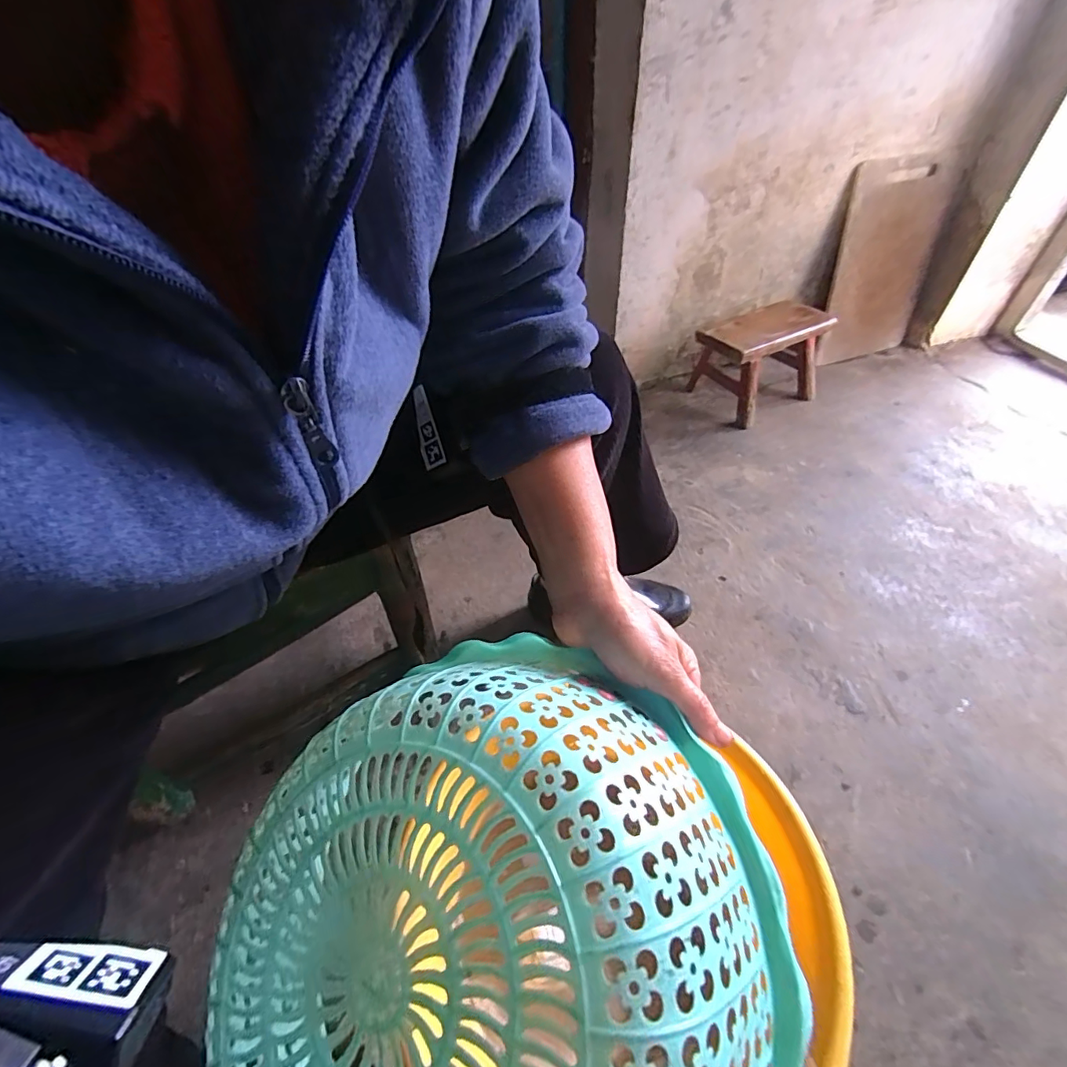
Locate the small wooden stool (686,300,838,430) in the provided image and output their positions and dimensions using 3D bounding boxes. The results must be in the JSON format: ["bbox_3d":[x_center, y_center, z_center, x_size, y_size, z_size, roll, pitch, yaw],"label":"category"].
[{"bbox_3d":[0.494,-0.370,1.087,0.268,0.176,0.183,-20,49,-16],"label":"small wooden stool"}]

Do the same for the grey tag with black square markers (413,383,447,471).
[{"bbox_3d":[-0.079,-0.078,0.373,0.020,0.059,0.004,-6,11,34],"label":"grey tag with black square markers"}]

